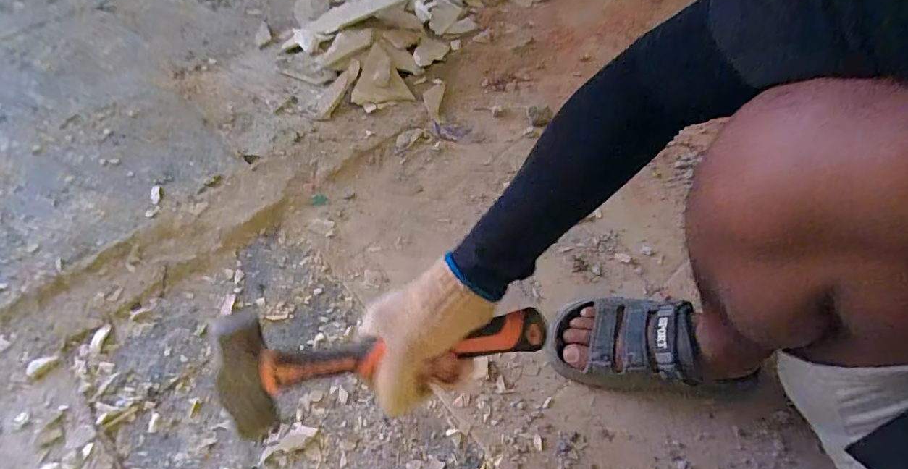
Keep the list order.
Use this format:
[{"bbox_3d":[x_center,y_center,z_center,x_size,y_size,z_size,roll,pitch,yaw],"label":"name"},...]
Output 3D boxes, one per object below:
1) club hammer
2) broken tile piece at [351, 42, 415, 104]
[{"bbox_3d":[-0.063,0.085,0.400,0.271,0.042,0.098,-16,94,-5],"label":"club hammer"},{"bbox_3d":[-0.148,-0.285,0.838,0.099,0.017,0.125,-29,82,-14],"label":"broken tile piece"}]

